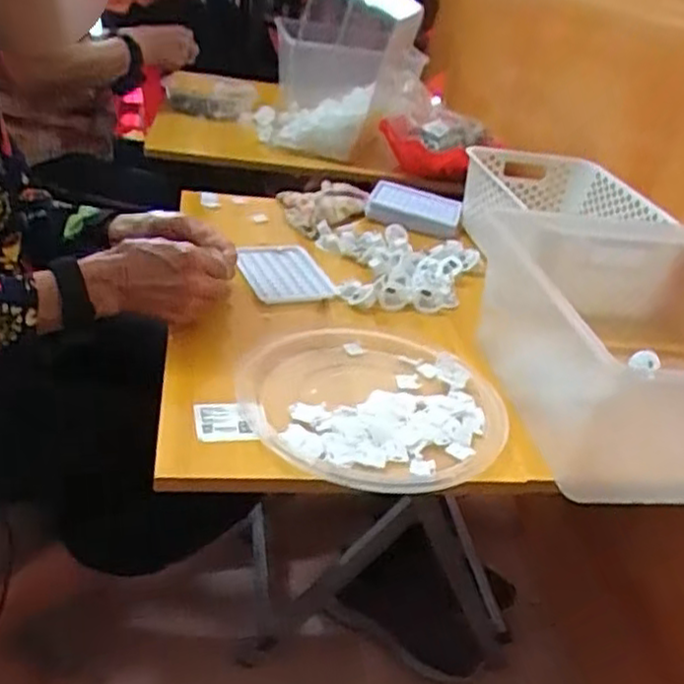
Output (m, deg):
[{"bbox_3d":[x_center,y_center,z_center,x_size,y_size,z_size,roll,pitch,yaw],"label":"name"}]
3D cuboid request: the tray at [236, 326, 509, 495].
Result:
[{"bbox_3d":[0.026,0.051,0.646,0.220,0.017,0.221,3,30,-2],"label":"tray"}]

